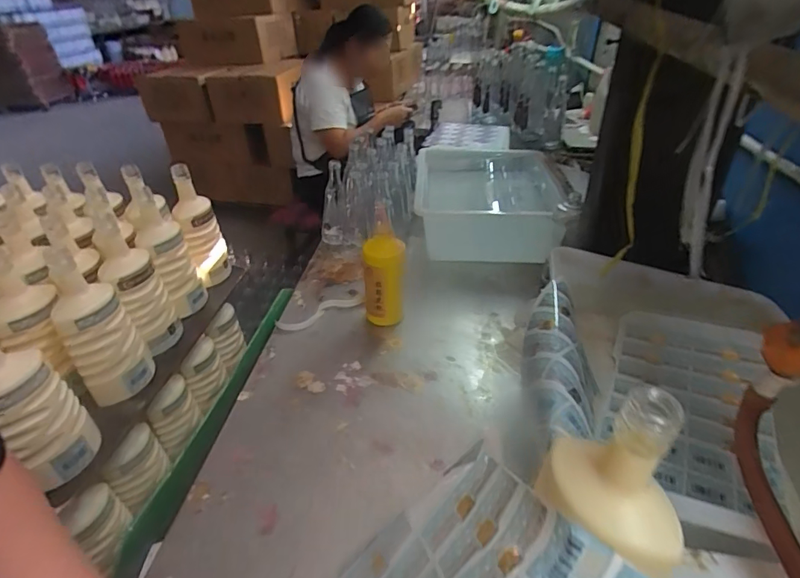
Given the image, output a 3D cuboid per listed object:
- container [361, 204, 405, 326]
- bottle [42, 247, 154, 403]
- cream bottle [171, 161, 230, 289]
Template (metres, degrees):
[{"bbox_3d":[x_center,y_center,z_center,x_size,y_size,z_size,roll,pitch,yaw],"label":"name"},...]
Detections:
[{"bbox_3d":[-0.030,-0.031,0.910,0.078,0.203,0.094,1,34,3],"label":"container"},{"bbox_3d":[-0.448,0.057,0.682,0.086,0.244,0.078,-18,38,-20],"label":"bottle"},{"bbox_3d":[-0.403,-0.118,0.925,0.077,0.251,0.072,-18,38,-20],"label":"cream bottle"}]

